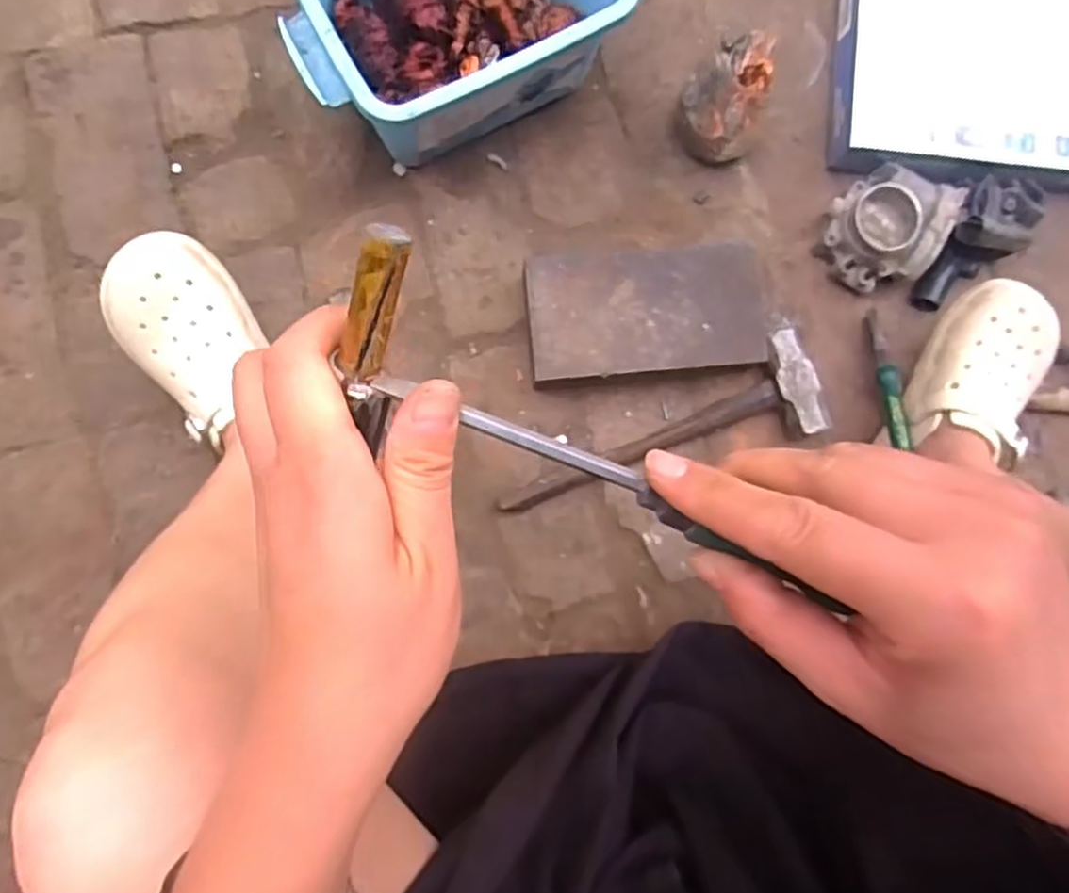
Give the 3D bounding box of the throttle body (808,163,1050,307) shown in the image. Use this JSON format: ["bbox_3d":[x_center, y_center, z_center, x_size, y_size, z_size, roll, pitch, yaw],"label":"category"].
[{"bbox_3d":[0.391,-0.212,0.739,0.192,0.075,0.127,10,88,-4],"label":"throttle body"}]

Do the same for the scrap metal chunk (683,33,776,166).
[{"bbox_3d":[0.181,-0.332,0.714,0.063,0.101,0.080,-3,87,-4],"label":"scrap metal chunk"}]

